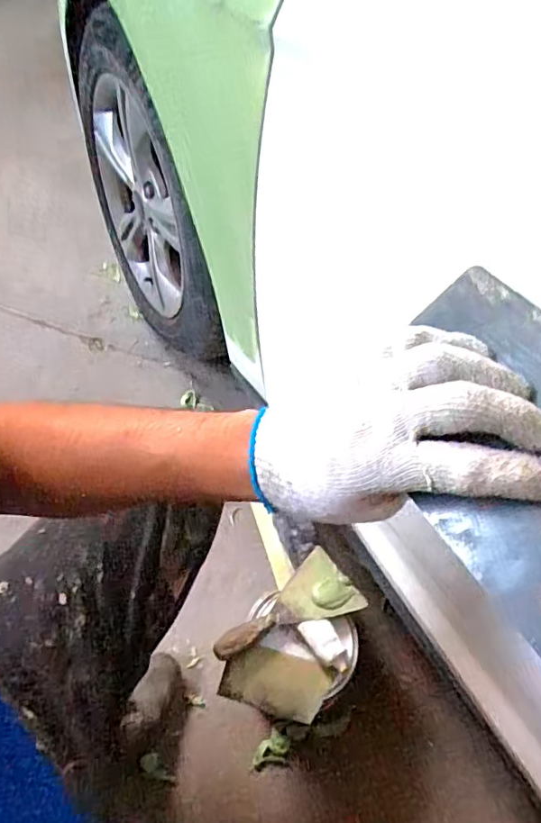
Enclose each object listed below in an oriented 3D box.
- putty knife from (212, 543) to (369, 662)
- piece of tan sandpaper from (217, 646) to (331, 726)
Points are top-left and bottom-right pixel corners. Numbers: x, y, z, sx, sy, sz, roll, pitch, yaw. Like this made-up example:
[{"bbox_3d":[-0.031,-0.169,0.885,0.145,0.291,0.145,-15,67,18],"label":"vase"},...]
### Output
[{"bbox_3d":[0.016,0.260,0.713,0.198,0.031,0.101,-24,60,-21],"label":"putty knife"},{"bbox_3d":[0.004,0.331,0.664,0.125,0.019,0.068,12,54,3],"label":"piece of tan sandpaper"}]

